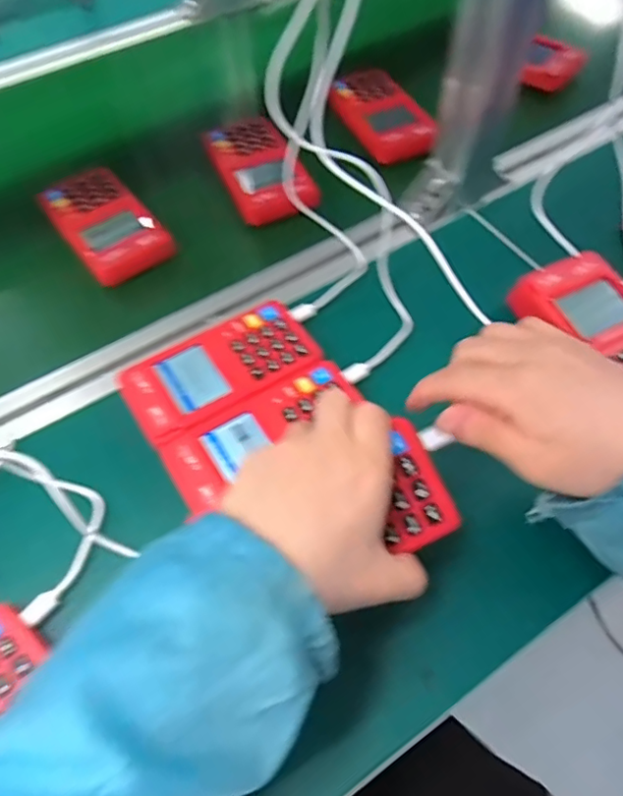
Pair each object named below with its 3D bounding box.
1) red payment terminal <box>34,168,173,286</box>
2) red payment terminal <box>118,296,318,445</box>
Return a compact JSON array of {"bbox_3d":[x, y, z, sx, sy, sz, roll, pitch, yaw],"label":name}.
[{"bbox_3d":[-0.180,-0.156,0.488,0.072,0.018,0.136,-34,65,-18],"label":"red payment terminal"},{"bbox_3d":[-0.065,-0.020,0.404,0.134,0.025,0.067,-30,64,-16],"label":"red payment terminal"}]

